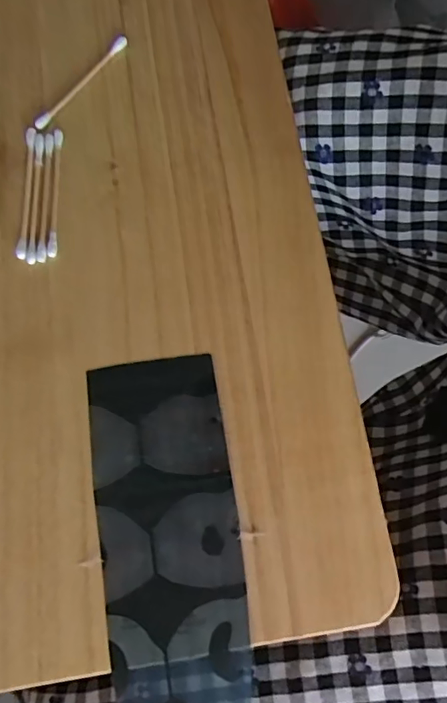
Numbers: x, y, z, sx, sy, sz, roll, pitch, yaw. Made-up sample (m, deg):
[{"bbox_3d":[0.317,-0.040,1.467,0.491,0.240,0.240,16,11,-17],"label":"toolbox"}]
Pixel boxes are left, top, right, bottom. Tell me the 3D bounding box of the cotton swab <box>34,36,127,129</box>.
[{"bbox_3d":[-0.077,-0.147,0.279,0.007,0.005,0.071,38,79,8],"label":"cotton swab"}]

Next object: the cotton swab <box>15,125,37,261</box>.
[{"bbox_3d":[-0.101,-0.082,0.260,0.006,0.004,0.073,-1,76,0],"label":"cotton swab"}]

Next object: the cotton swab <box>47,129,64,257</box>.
[{"bbox_3d":[-0.086,-0.083,0.260,0.005,0.004,0.072,-1,76,-1],"label":"cotton swab"}]

